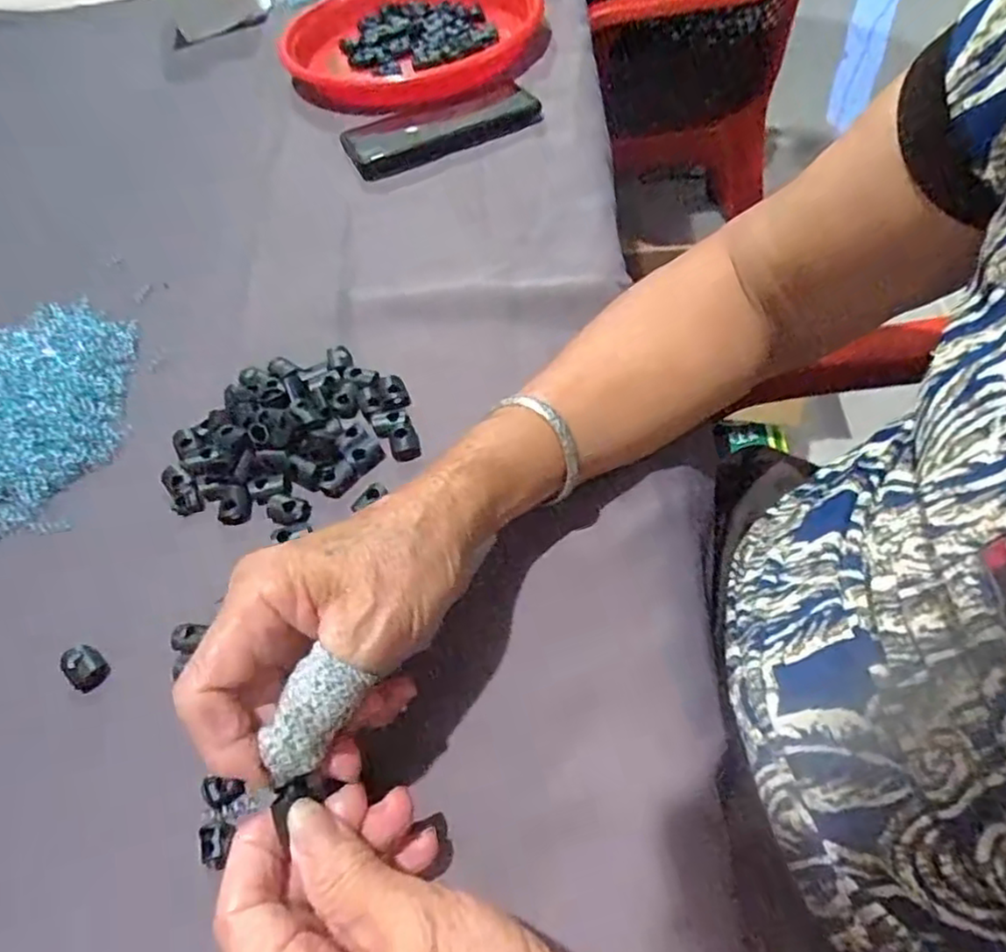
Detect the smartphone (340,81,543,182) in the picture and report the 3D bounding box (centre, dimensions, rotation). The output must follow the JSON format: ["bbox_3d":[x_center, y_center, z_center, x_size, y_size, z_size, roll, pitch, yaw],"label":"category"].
[{"bbox_3d":[-0.052,-0.291,0.564,0.159,0.017,0.084,-23,46,-8],"label":"smartphone"}]

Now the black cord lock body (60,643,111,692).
[{"bbox_3d":[-0.199,0.091,0.321,0.027,0.009,0.016,29,64,26],"label":"black cord lock body"}]

